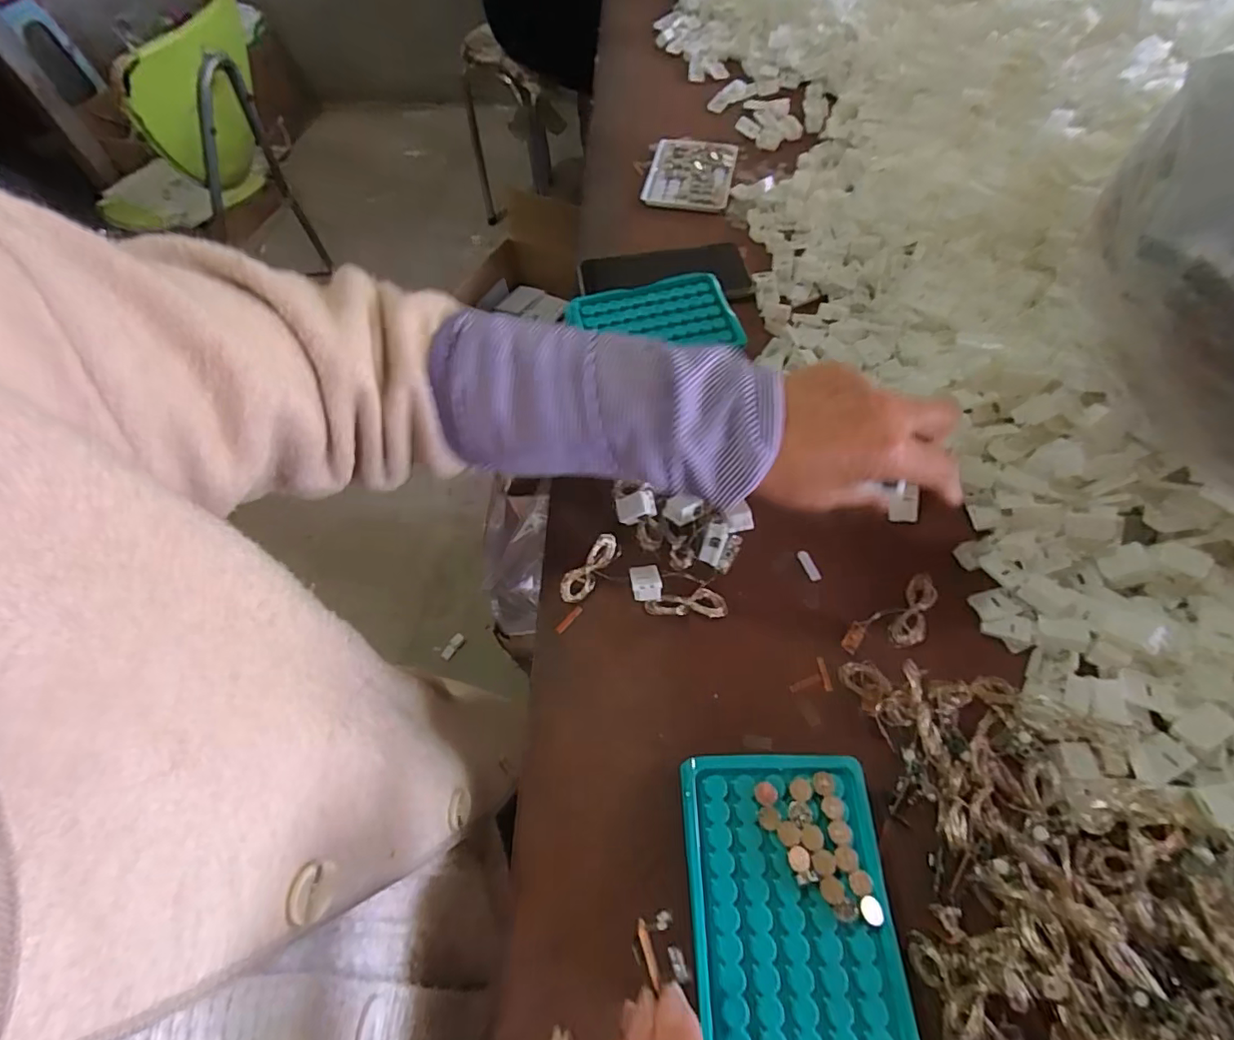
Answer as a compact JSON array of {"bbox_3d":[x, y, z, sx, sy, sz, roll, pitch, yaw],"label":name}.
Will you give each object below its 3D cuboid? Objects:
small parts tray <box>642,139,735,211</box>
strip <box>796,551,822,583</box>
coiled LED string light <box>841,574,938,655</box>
[{"bbox_3d":[0.086,-0.404,0.640,0.096,0.008,0.127,9,60,7],"label":"small parts tray"},{"bbox_3d":[0.138,0.033,0.395,0.009,0.004,0.025,-18,60,-9],"label":"strip"},{"bbox_3d":[0.190,0.067,0.368,0.090,0.009,0.031,-30,63,-15],"label":"coiled LED string light"}]

